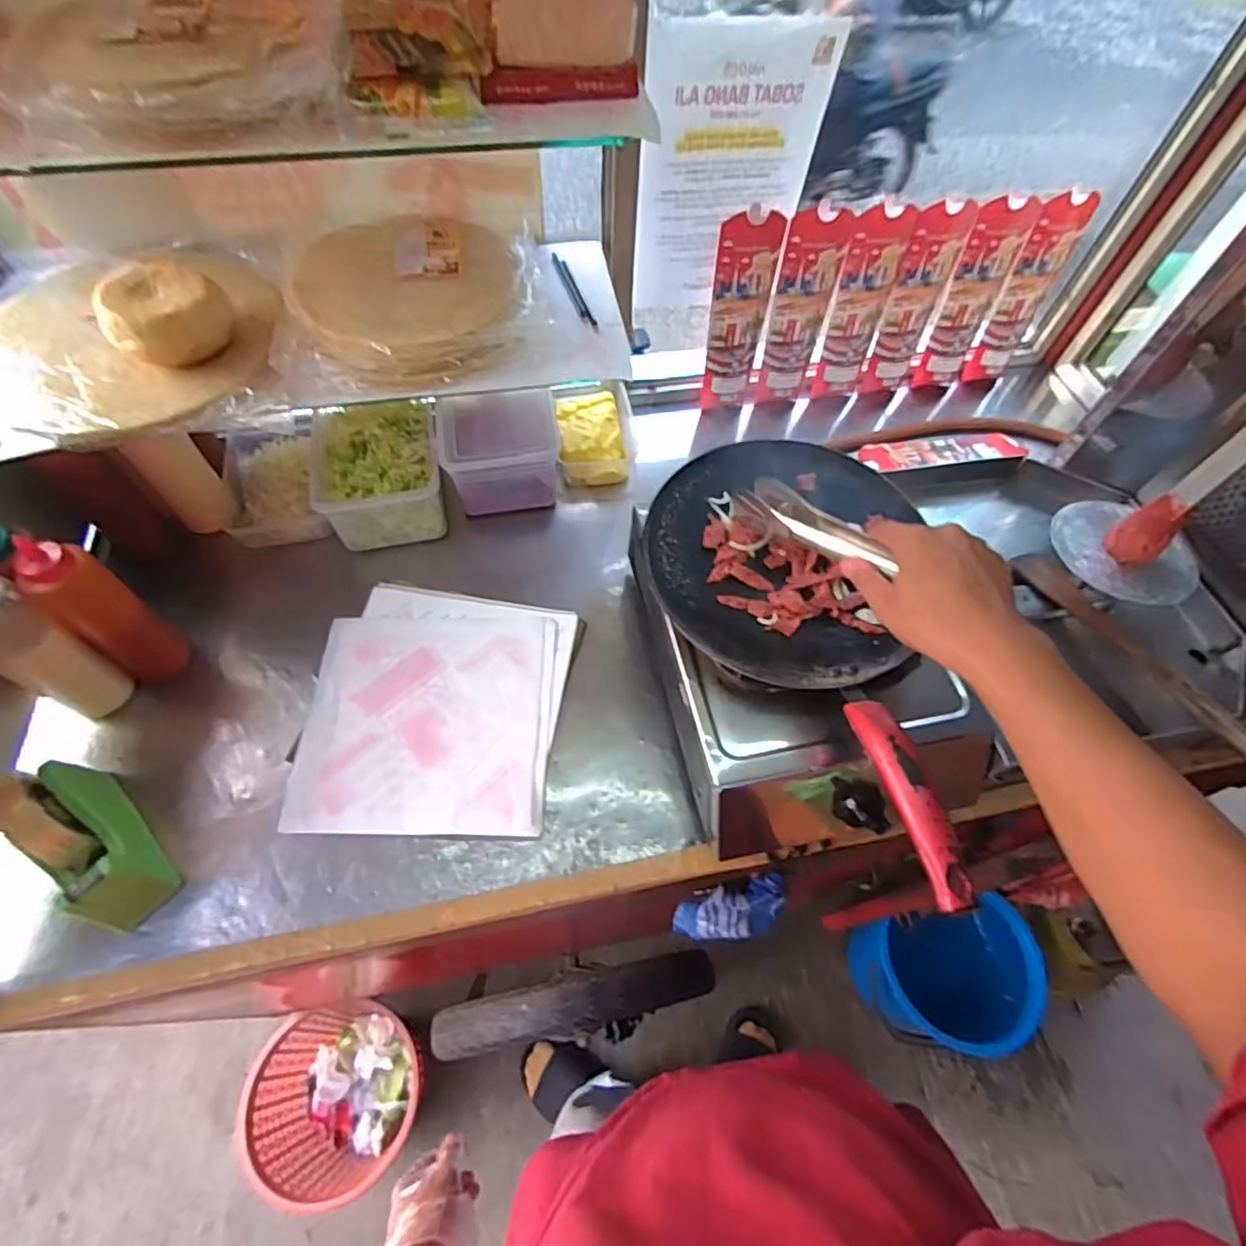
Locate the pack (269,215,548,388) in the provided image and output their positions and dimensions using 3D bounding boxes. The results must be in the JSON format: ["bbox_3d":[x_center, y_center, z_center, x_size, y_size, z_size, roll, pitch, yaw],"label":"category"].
[{"bbox_3d":[-0.210,-0.337,0.624,0.239,0.045,0.227,-7,60,-7],"label":"pack"}]

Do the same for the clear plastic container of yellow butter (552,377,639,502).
[{"bbox_3d":[-0.042,-0.279,0.891,0.111,0.073,0.201,-3,59,-5],"label":"clear plastic container of yellow butter"}]

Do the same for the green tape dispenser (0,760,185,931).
[{"bbox_3d":[-0.485,0.198,0.556,0.150,0.124,0.060,41,65,19],"label":"green tape dispenser"}]

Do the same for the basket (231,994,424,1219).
[{"bbox_3d":[-0.528,0.889,1.178,0.299,0.220,0.288,1,59,-2],"label":"basket"}]

